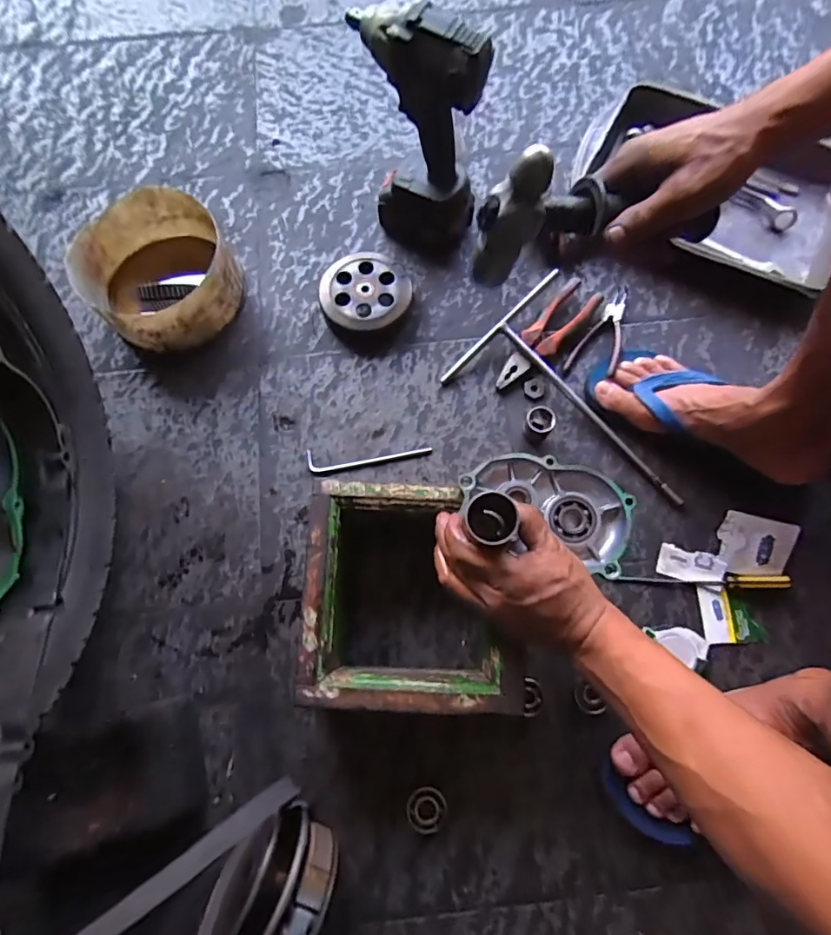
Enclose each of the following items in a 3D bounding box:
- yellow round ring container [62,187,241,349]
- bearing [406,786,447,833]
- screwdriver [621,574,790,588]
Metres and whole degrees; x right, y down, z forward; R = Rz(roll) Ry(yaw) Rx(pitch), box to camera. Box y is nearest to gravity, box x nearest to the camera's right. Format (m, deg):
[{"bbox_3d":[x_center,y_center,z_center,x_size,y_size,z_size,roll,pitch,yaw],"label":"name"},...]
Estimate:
[{"bbox_3d":[-0.315,-0.242,0.619,0.166,0.087,0.181,0,73,1],"label":"yellow round ring container"},{"bbox_3d":[0.011,0.330,0.480,0.037,0.009,0.037,0,73,1],"label":"bearing"},{"bbox_3d":[0.312,0.123,0.538,0.170,0.019,0.014,0,73,1],"label":"screwdriver"}]

